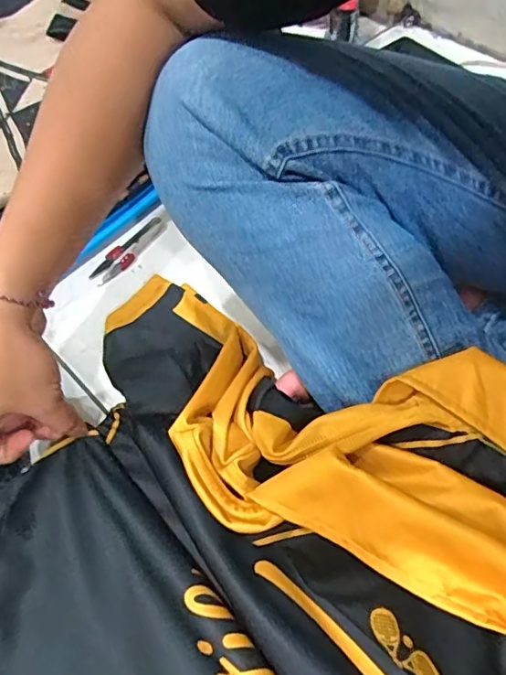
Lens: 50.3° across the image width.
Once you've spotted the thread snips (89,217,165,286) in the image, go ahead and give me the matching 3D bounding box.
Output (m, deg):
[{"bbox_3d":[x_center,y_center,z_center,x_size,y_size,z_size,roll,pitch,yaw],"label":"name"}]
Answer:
[{"bbox_3d":[-0.131,-0.094,0.576,0.028,0.004,0.102,30,60,17],"label":"thread snips"}]

